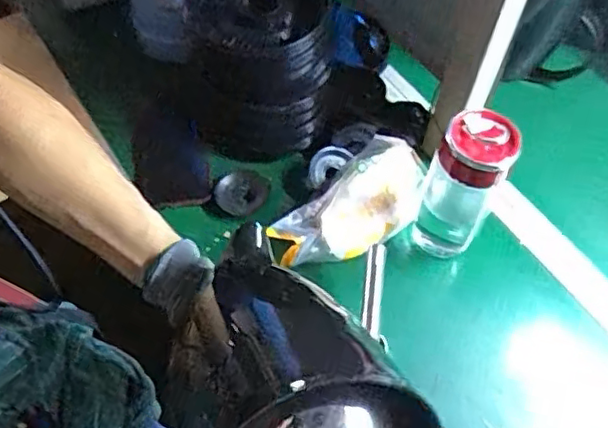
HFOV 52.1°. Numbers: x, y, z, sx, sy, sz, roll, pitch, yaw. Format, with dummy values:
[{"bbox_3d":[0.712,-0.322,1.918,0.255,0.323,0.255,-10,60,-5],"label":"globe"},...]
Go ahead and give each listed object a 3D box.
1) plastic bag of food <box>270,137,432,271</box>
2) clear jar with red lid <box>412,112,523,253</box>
[{"bbox_3d":[0.059,-0.006,0.663,0.178,0.043,0.090,-41,101,-25],"label":"plastic bag of food"},{"bbox_3d":[0.150,-0.018,0.609,0.066,0.188,0.055,32,61,17],"label":"clear jar with red lid"}]

